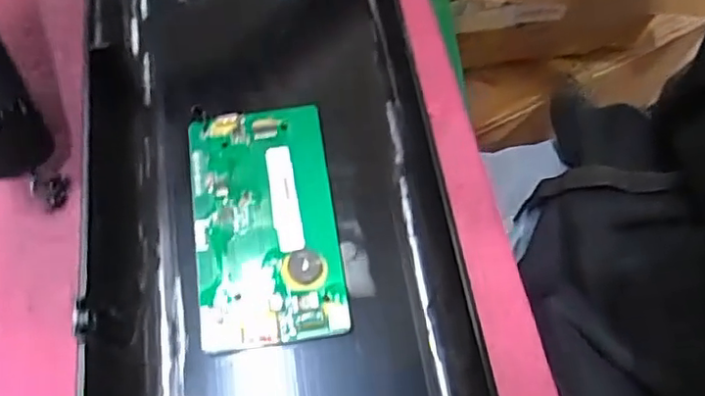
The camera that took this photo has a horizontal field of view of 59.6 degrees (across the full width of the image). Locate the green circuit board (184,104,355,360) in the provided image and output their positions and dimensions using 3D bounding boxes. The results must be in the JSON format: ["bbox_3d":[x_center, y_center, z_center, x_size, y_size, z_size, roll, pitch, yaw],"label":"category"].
[{"bbox_3d":[-0.038,0.009,0.267,0.060,0.011,0.106,-9,66,-2],"label":"green circuit board"}]

